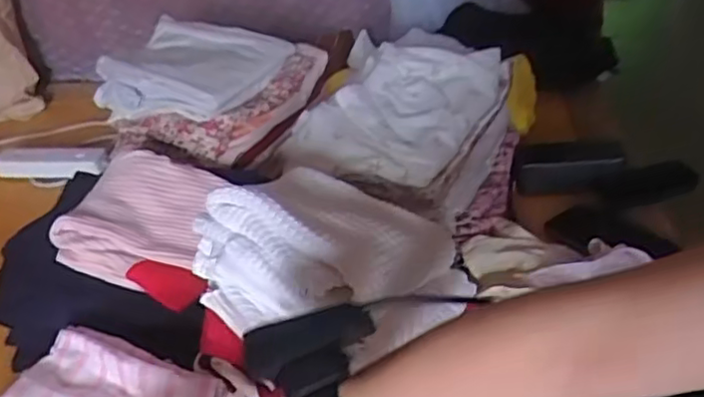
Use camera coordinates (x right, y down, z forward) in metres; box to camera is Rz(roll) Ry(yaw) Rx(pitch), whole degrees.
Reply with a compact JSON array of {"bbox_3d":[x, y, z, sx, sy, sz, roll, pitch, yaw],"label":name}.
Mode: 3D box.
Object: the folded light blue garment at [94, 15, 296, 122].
[{"bbox_3d":[-0.209,-0.170,0.858,0.196,0.061,0.177,8,37,22],"label":"folded light blue garment"}]

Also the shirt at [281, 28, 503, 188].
[{"bbox_3d":[0.061,-0.123,0.793,0.173,0.066,0.293,11,38,25],"label":"shirt"}]

